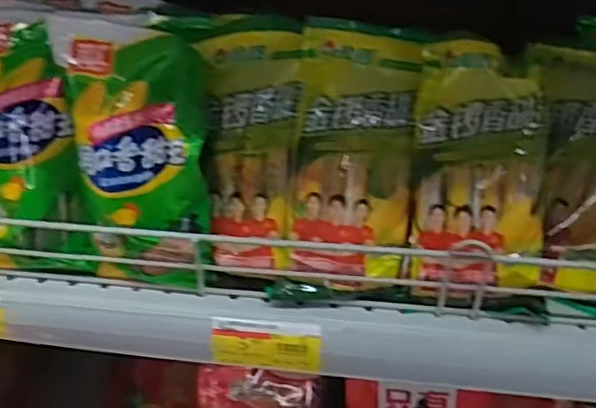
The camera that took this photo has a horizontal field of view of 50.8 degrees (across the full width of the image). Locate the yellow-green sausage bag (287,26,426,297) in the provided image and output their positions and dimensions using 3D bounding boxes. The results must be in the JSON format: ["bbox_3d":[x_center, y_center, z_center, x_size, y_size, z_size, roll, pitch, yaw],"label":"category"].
[{"bbox_3d":[0.040,-0.031,0.443,0.083,0.182,0.018,2,10,3],"label":"yellow-green sausage bag"}]

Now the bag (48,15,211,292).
[{"bbox_3d":[-0.110,-0.028,0.436,0.092,0.184,0.038,10,35,14],"label":"bag"}]

